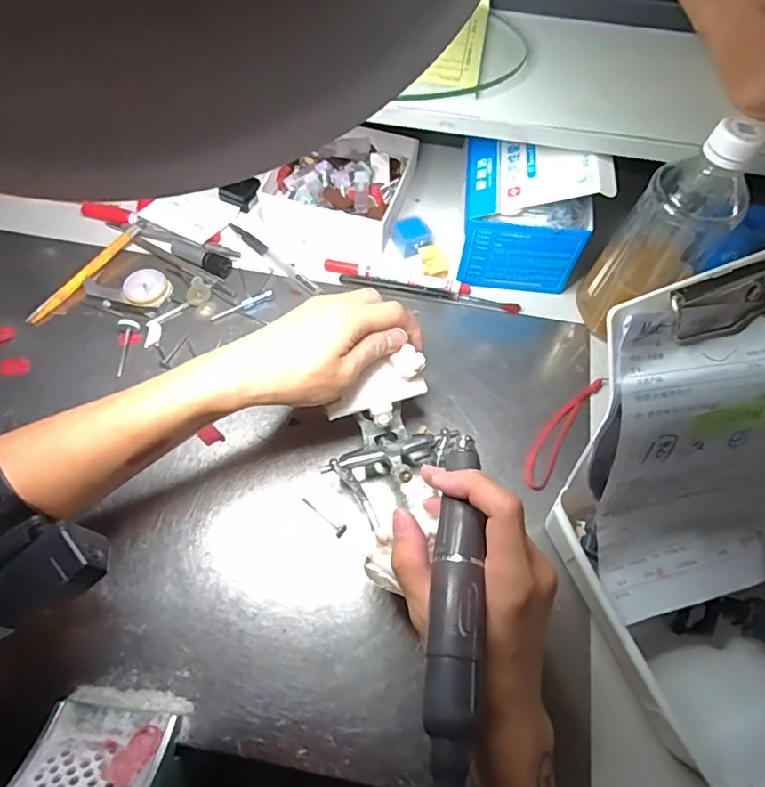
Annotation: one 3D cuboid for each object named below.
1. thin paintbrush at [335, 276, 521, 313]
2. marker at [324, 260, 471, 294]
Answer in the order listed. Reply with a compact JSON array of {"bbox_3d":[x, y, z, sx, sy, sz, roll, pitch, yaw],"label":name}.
[{"bbox_3d":[0.044,-0.092,0.477,0.167,0.005,0.009,10,63,4],"label":"thin paintbrush"},{"bbox_3d":[0.013,-0.108,0.482,0.136,0.008,0.013,12,63,5],"label":"marker"}]

